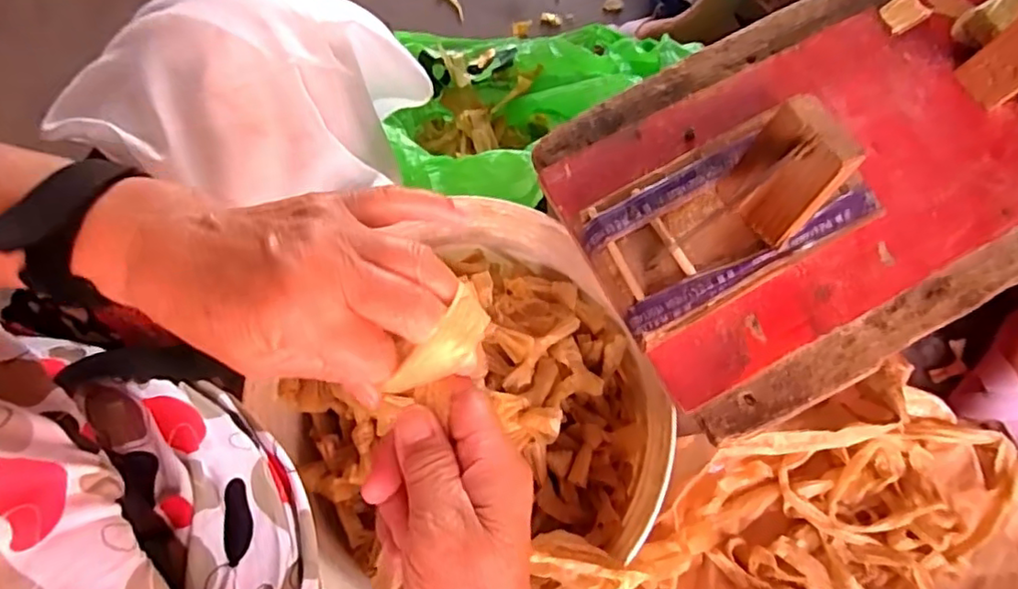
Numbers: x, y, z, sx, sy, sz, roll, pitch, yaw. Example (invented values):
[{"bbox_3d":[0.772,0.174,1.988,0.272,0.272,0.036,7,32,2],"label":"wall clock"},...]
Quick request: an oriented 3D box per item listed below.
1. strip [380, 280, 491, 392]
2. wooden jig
[{"bbox_3d":[-0.028,0.026,0.271,0.054,0.017,0.025,-45,78,-3],"label":"strip"},{"bbox_3d":[0.121,-0.052,0.317,0.152,0.077,0.081,-29,75,-6],"label":"wooden jig"}]

